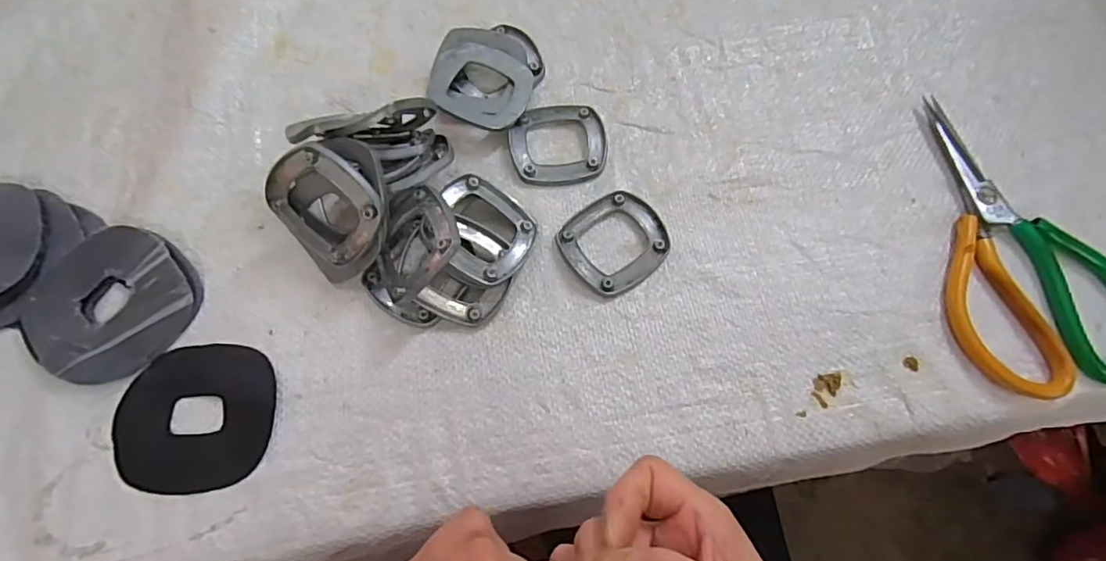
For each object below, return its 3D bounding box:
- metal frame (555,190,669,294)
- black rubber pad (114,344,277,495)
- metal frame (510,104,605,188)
[{"bbox_3d":[0.036,-0.025,0.331,0.062,0.007,0.058,-41,76,-13],"label":"metal frame"},{"bbox_3d":[-0.190,0.072,0.292,0.080,0.004,0.075,-2,71,-2],"label":"black rubber pad"},{"bbox_3d":[0.003,-0.090,0.354,0.061,0.008,0.059,-6,71,-3],"label":"metal frame"}]

